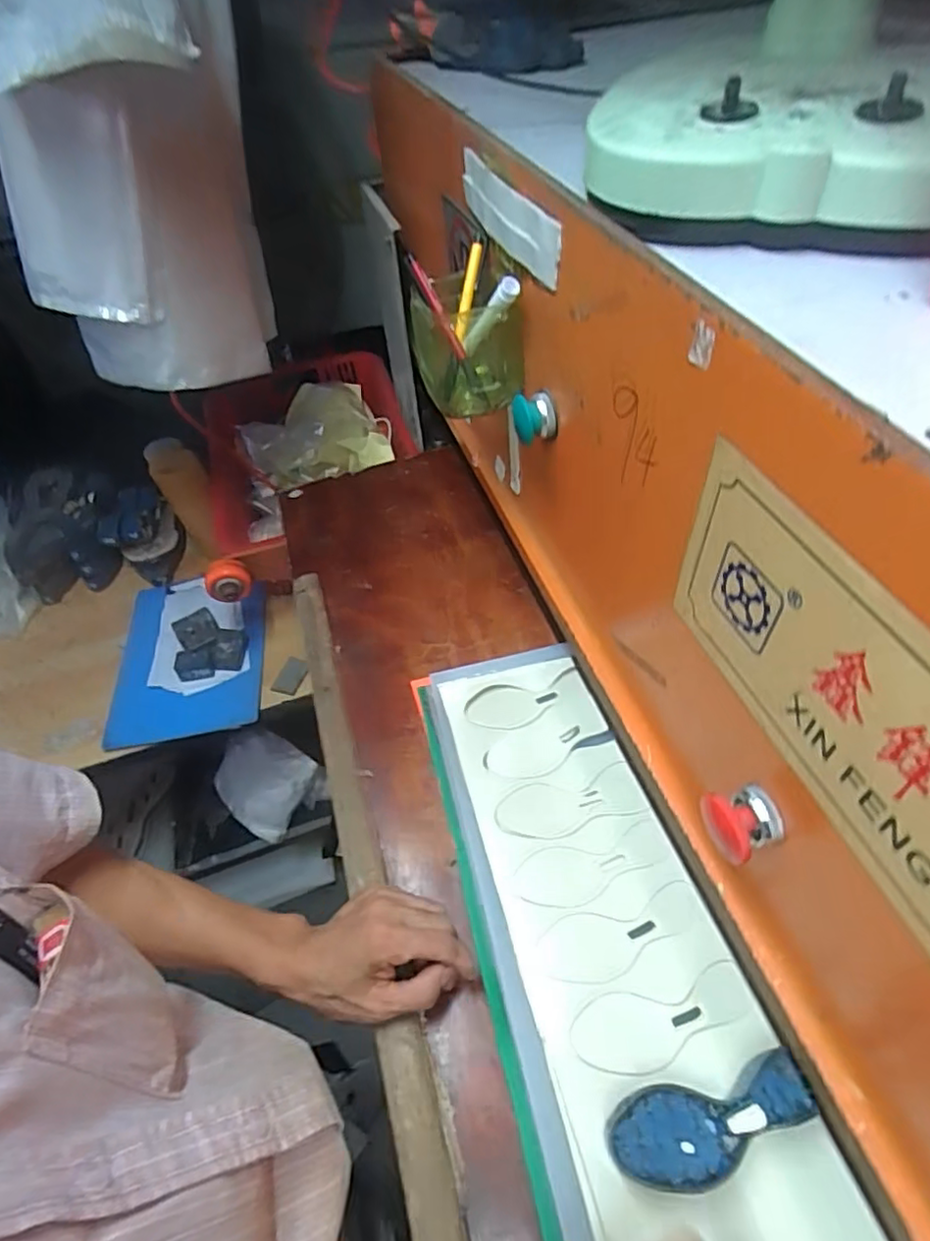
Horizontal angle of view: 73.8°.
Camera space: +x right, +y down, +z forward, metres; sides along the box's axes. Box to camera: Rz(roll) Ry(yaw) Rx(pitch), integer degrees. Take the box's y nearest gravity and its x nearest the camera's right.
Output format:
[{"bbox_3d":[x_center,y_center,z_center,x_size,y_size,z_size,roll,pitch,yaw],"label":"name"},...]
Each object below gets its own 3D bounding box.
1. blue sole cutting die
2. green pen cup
[{"bbox_3d":[0.152,0.309,0.380,0.124,0.026,0.049,-12,48,-6],"label":"blue sole cutting die"},{"bbox_3d":[0.003,-0.233,0.522,0.091,0.093,0.091,-2,48,3],"label":"green pen cup"}]

